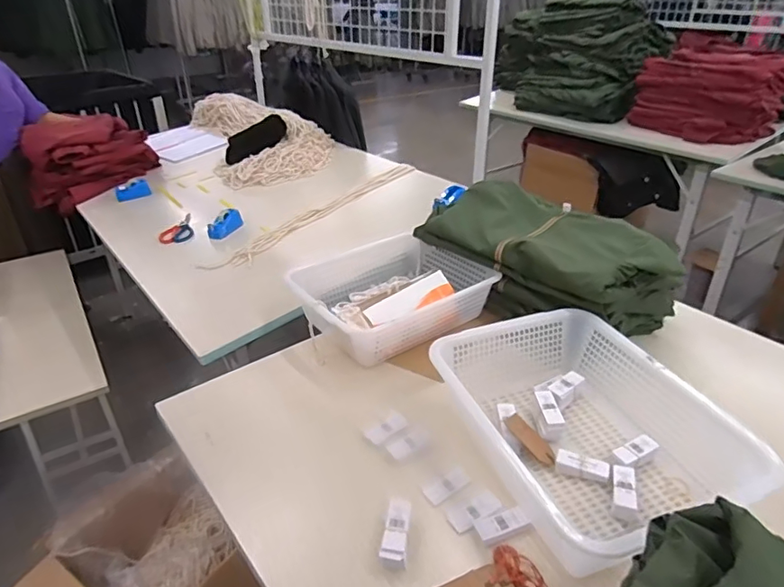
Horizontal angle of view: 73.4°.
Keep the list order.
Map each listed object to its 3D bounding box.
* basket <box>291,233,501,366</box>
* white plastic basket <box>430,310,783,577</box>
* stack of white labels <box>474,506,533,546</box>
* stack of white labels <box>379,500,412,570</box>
[{"bbox_3d":[-0.001,-0.010,1.259,0.443,0.105,0.304,-19,36,-30],"label":"basket"},{"bbox_3d":[0.308,0.224,0.897,0.364,0.141,0.471,-12,33,-20],"label":"white plastic basket"},{"bbox_3d":[0.166,0.348,0.790,0.078,0.015,0.038,-10,32,-17],"label":"stack of white labels"},{"bbox_3d":[0.006,0.352,0.774,0.036,0.035,0.097,4,31,5],"label":"stack of white labels"}]

